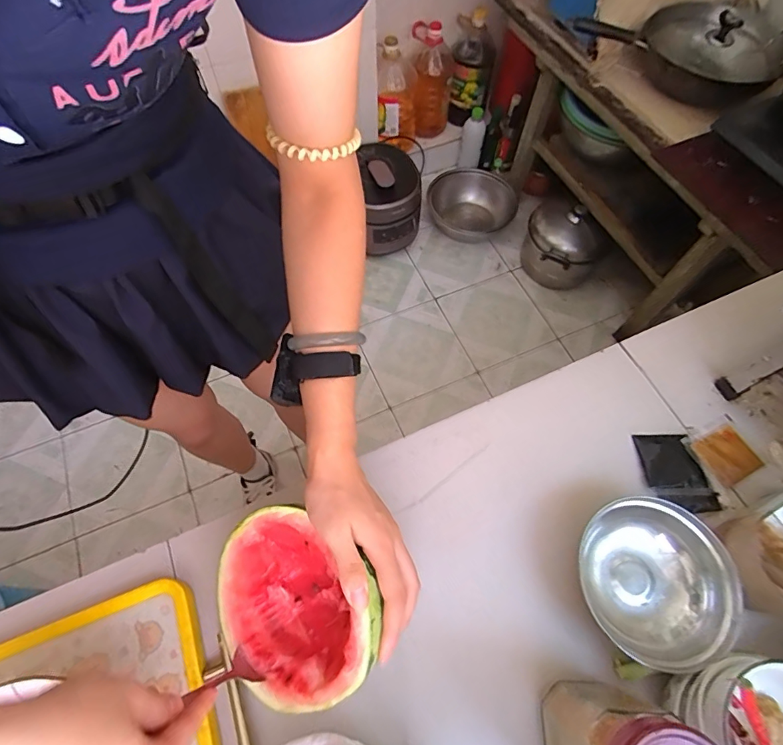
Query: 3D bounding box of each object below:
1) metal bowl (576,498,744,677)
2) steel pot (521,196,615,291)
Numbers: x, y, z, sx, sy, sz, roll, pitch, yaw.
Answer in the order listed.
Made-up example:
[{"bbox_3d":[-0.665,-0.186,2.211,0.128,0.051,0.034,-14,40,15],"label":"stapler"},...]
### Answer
[{"bbox_3d":[0.252,0.201,0.434,0.130,0.068,0.139,0,64,0],"label":"metal bowl"},{"bbox_3d":[0.558,-0.410,1.461,0.259,0.234,0.240,0,64,0],"label":"steel pot"}]

